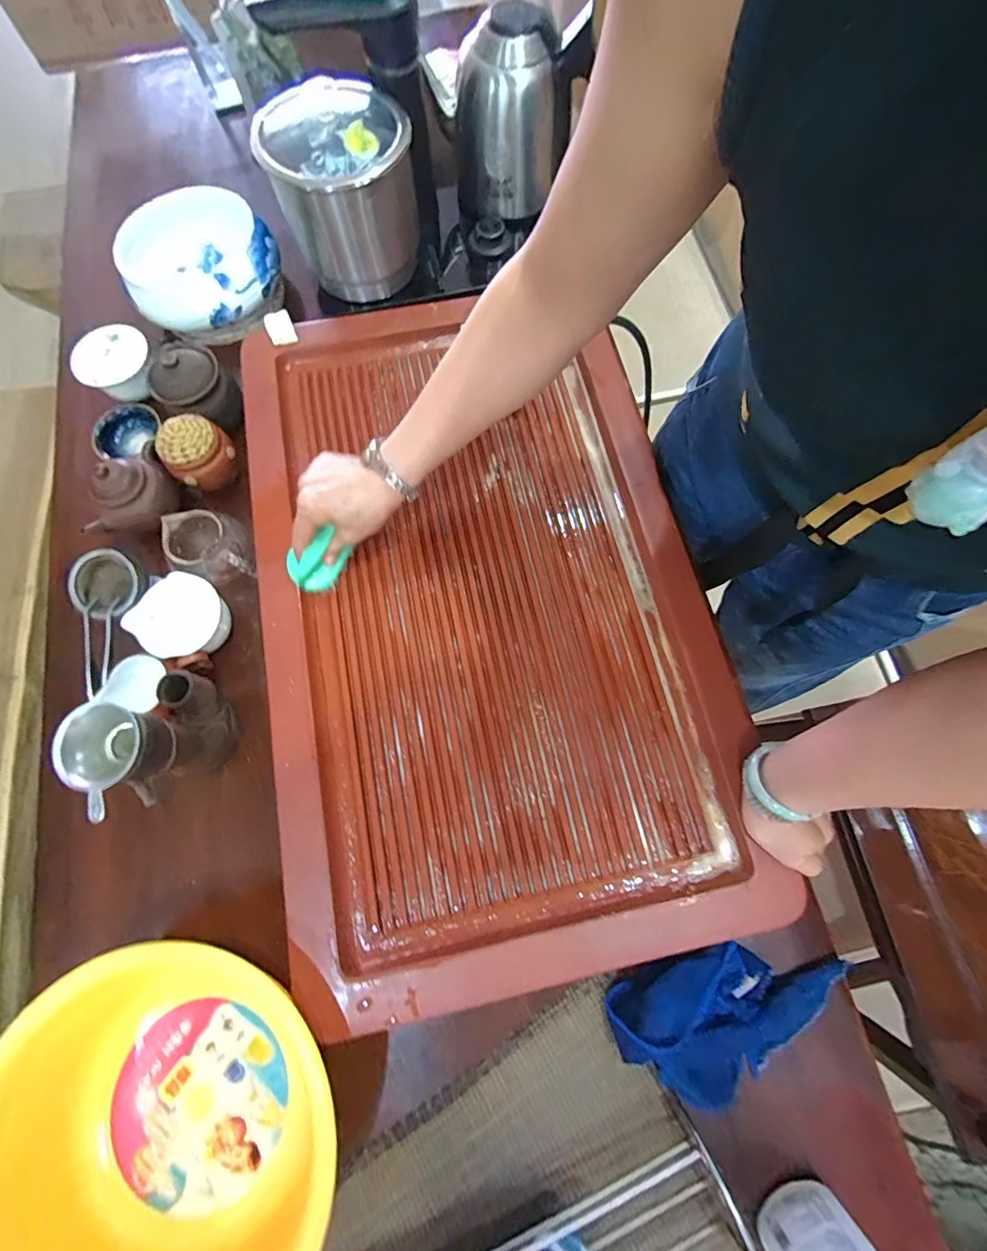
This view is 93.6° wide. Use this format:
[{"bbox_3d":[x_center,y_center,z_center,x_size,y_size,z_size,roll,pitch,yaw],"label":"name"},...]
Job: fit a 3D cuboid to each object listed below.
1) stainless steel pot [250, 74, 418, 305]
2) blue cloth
[{"bbox_3d":[-0.176,-0.511,0.571,0.156,0.164,0.152,0,74,0],"label":"stainless steel pot"},{"bbox_3d":[0.223,0.350,0.425,0.225,0.048,0.122,-20,75,-6],"label":"blue cloth"}]

